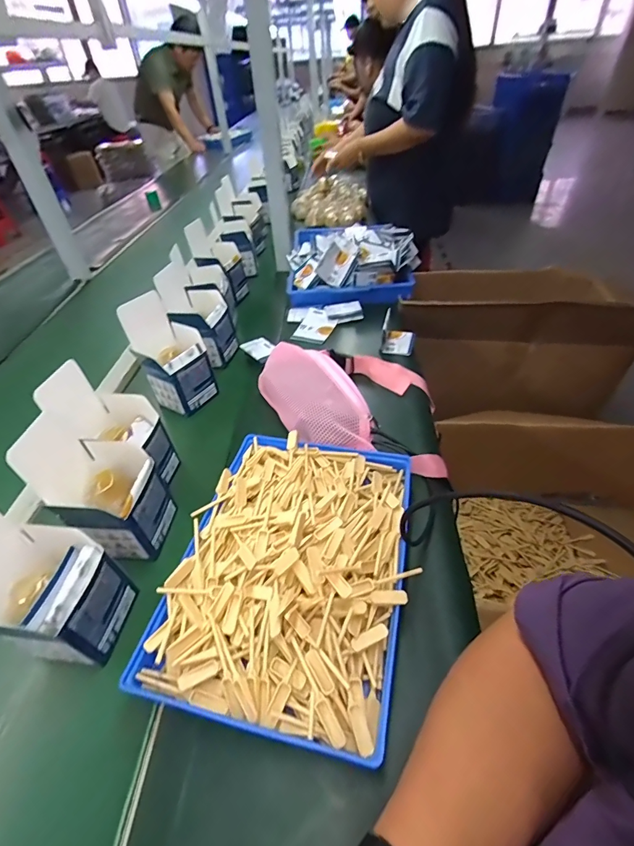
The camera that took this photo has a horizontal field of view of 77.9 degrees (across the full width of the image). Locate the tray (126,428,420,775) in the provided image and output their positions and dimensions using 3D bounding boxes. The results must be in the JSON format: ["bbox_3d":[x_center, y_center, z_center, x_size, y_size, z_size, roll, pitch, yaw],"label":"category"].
[{"bbox_3d":[-0.024,0.137,0.425,0.234,0.047,0.313,8,45,14],"label":"tray"}]

